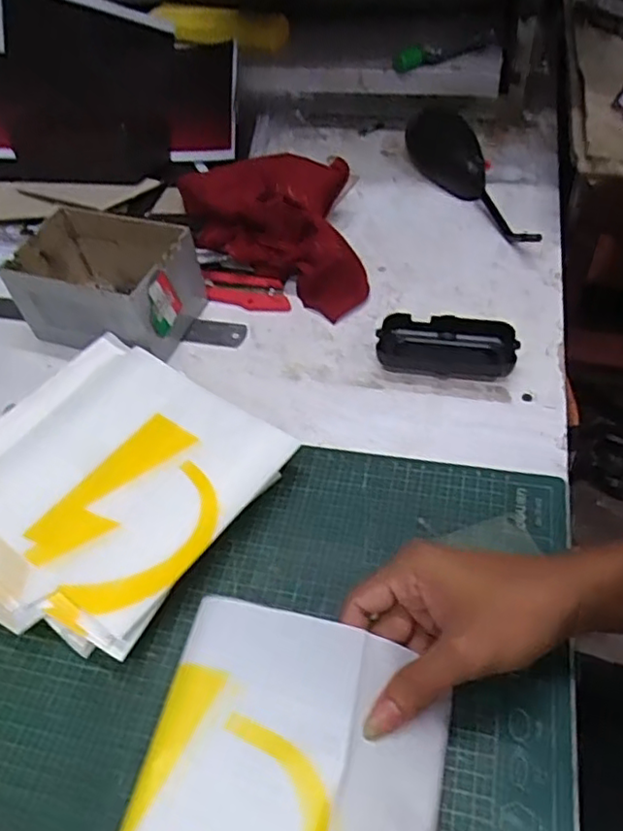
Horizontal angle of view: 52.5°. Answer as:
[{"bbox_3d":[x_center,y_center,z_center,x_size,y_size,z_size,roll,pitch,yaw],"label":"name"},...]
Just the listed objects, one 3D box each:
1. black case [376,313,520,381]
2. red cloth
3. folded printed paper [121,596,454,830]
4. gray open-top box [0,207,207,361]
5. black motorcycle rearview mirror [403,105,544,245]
[{"bbox_3d":[0.112,-0.055,0.528,0.107,0.030,0.051,7,52,11],"label":"black case"},{"bbox_3d":[-0.041,-0.183,0.617,0.167,0.066,0.191,-8,51,0],"label":"red cloth"},{"bbox_3d":[-0.011,0.189,0.308,0.142,0.031,0.172,9,52,12],"label":"folded printed paper"},{"bbox_3d":[-0.185,-0.119,0.573,0.147,0.080,0.101,14,54,16],"label":"gray open-top box"},{"bbox_3d":[0.167,-0.249,0.668,0.062,0.032,0.260,-13,51,-5],"label":"black motorcycle rearview mirror"}]

